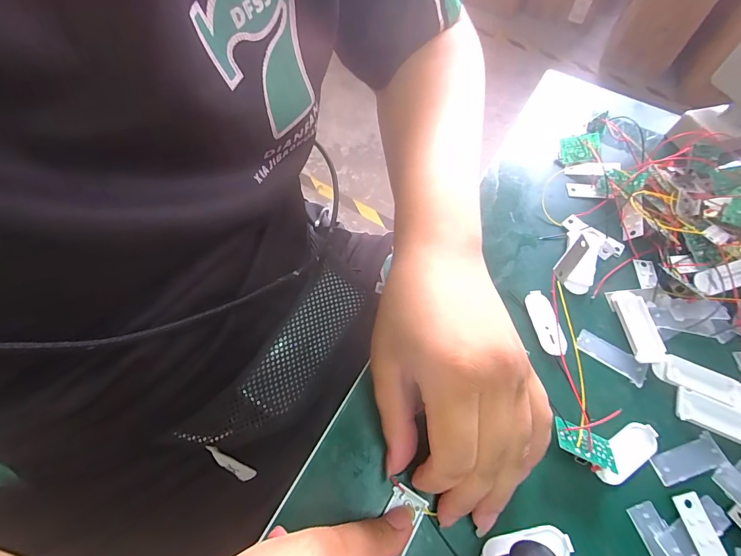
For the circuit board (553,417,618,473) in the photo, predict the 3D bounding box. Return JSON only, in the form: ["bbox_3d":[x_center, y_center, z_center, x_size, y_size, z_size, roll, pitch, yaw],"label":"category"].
[{"bbox_3d":[0.131,0.101,0.234,0.036,0.007,0.023,26,49,9],"label":"circuit board"}]

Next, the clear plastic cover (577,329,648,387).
[{"bbox_3d":[0.173,0.056,0.273,0.047,0.004,0.018,32,63,14],"label":"clear plastic cover"}]

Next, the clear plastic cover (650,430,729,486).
[{"bbox_3d":[0.202,0.116,0.242,0.047,0.006,0.018,-14,62,-11],"label":"clear plastic cover"}]

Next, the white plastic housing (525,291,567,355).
[{"bbox_3d":[0.129,0.033,0.283,0.016,0.007,0.050,-5,63,-2],"label":"white plastic housing"}]

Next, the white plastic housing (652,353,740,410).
[{"bbox_3d":[0.231,0.072,0.262,0.060,0.006,0.019,20,61,8],"label":"white plastic housing"}]

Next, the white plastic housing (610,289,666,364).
[{"bbox_3d":[0.199,0.034,0.282,0.020,0.007,0.056,0,60,-3],"label":"white plastic housing"}]

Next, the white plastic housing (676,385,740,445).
[{"bbox_3d":[0.234,0.093,0.252,0.055,0.004,0.022,22,61,9],"label":"white plastic housing"}]

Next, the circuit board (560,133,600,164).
[{"bbox_3d":[0.204,-0.125,0.369,0.033,0.007,0.026,-5,88,28],"label":"circuit board"}]

